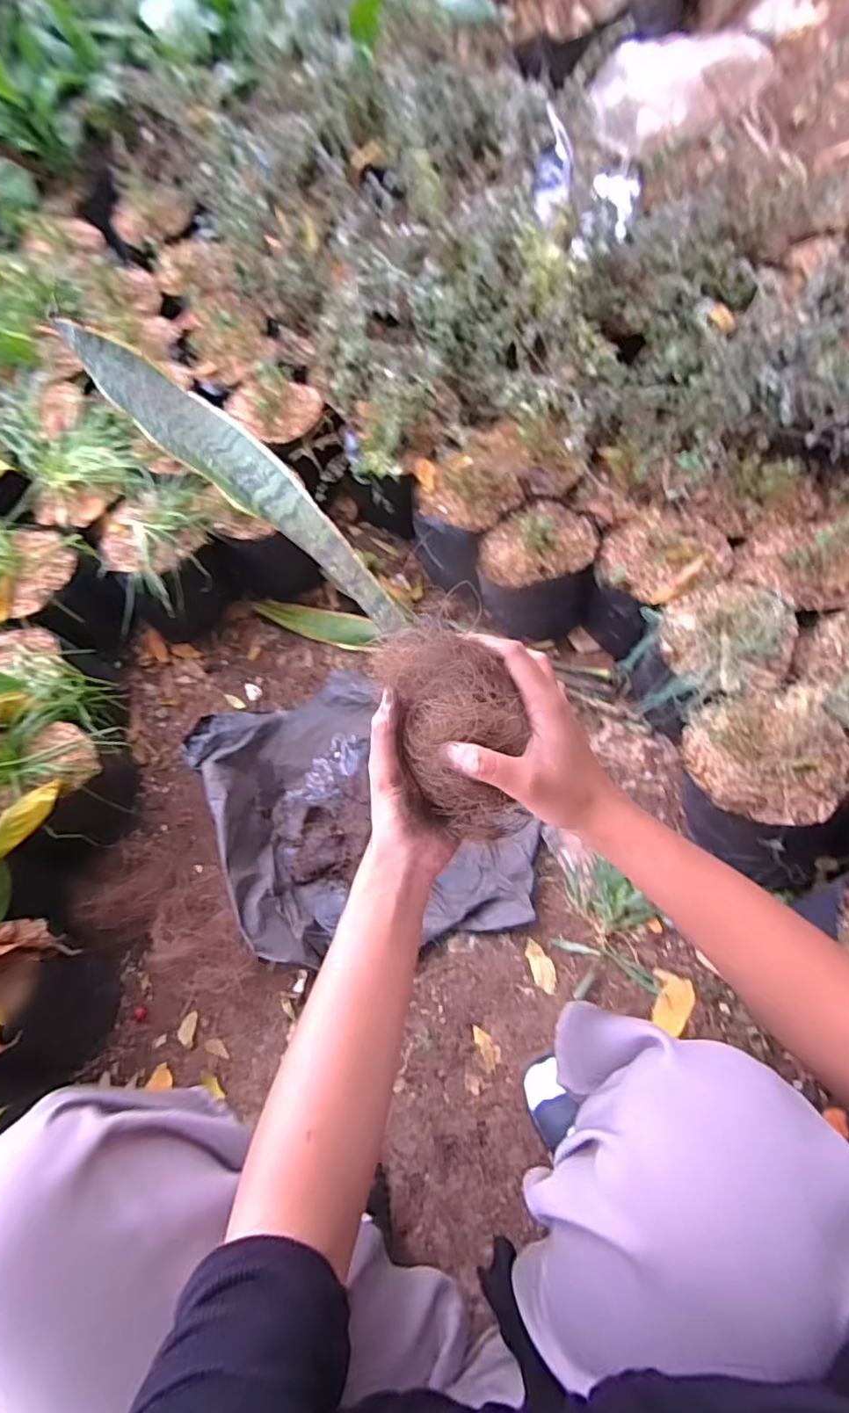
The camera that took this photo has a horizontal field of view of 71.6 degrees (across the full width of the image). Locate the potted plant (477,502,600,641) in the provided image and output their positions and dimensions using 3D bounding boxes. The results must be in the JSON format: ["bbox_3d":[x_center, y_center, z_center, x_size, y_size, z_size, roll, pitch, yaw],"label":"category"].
[{"bbox_3d":[0.156,-0.202,0.858,0.159,0.171,0.143,-3,68,2],"label":"potted plant"}]

